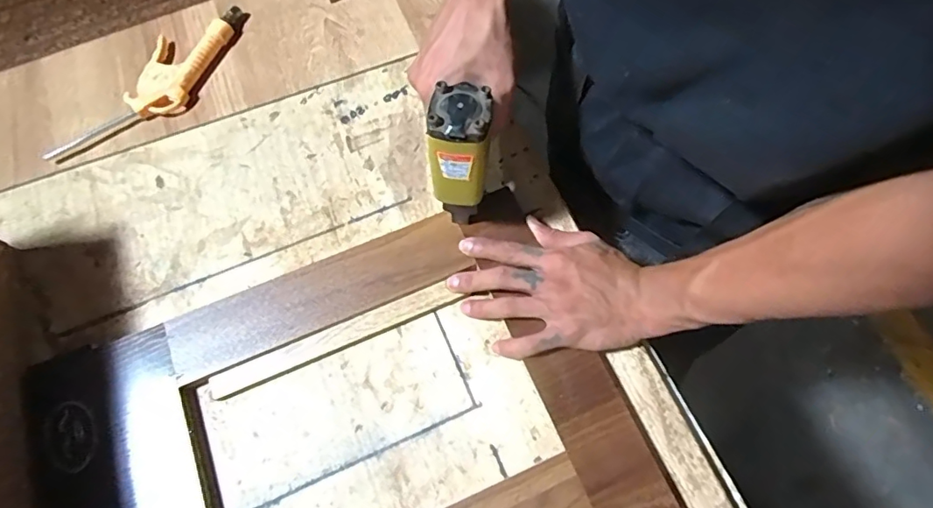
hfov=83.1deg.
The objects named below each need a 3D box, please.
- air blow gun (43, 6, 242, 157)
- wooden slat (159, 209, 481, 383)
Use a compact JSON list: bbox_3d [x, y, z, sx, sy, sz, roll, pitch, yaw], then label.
[{"bbox_3d":[-0.328,-0.184,0.555,0.085,0.022,0.231,21,70,9],"label":"air blow gun"},{"bbox_3d":[-0.129,0.033,0.470,0.259,0.019,0.072,-24,70,-9],"label":"wooden slat"}]

